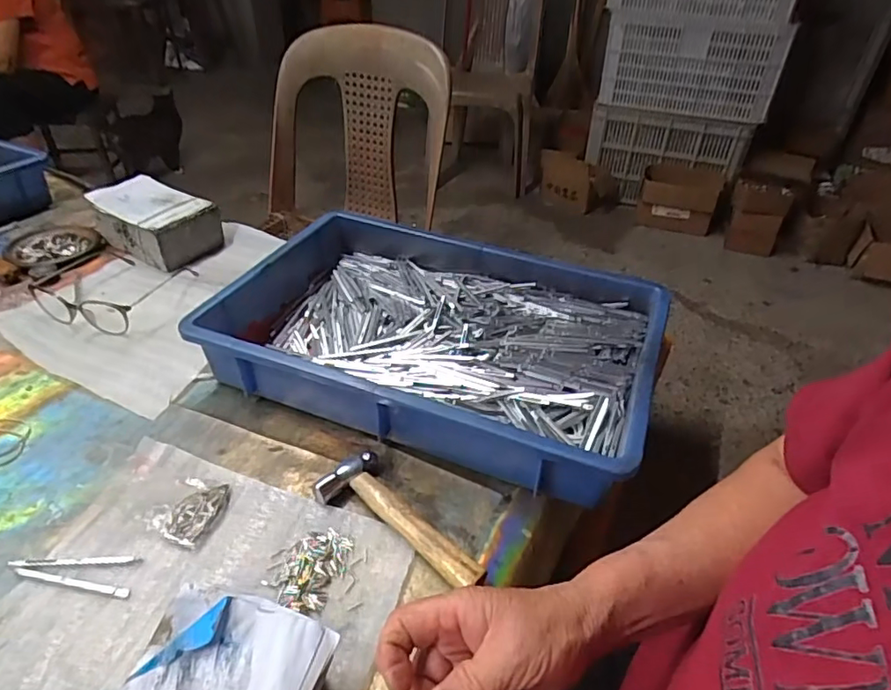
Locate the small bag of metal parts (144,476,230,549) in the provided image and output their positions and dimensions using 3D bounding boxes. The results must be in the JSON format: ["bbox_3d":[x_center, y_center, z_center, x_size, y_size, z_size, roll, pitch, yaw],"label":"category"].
[{"bbox_3d":[-0.209,0.132,0.456,0.047,0.019,0.058,13,39,13],"label":"small bag of metal parts"}]

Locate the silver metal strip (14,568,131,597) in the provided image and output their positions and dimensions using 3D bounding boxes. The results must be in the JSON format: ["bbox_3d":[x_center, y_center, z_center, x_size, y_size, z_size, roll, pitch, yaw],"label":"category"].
[{"bbox_3d":[-0.273,0.173,0.409,0.089,0.004,0.006,7,38,6],"label":"silver metal strip"}]

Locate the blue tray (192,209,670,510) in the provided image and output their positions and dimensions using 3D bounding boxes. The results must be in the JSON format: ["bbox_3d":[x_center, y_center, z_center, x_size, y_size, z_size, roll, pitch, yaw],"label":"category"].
[{"bbox_3d":[-0.005,-0.009,0.599,0.423,0.086,0.279,16,40,16],"label":"blue tray"}]

